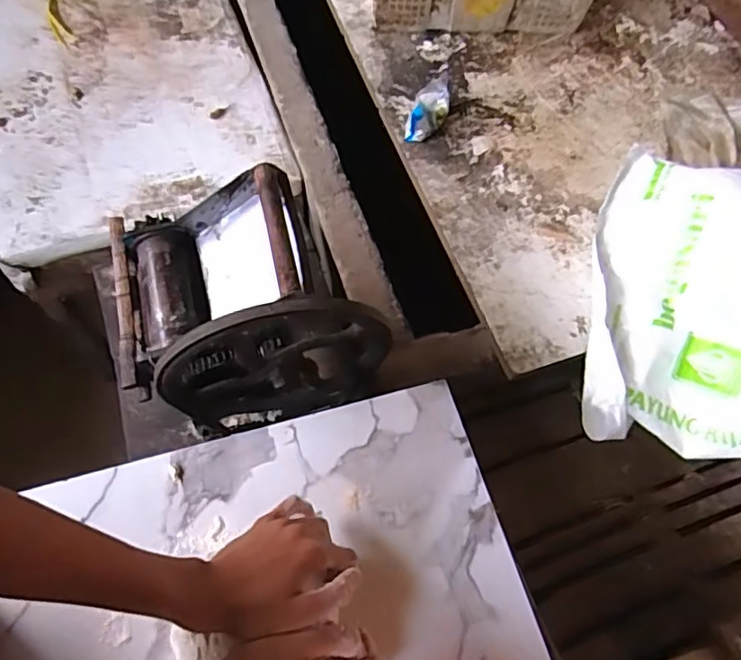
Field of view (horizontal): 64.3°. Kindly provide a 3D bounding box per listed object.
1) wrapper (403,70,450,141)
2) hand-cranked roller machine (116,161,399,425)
[{"bbox_3d":[0.107,-0.403,1.075,0.061,0.031,0.133,25,81,12],"label":"wrapper"},{"bbox_3d":[-0.146,-0.043,0.688,0.295,0.235,0.224,-7,64,-10],"label":"hand-cranked roller machine"}]

